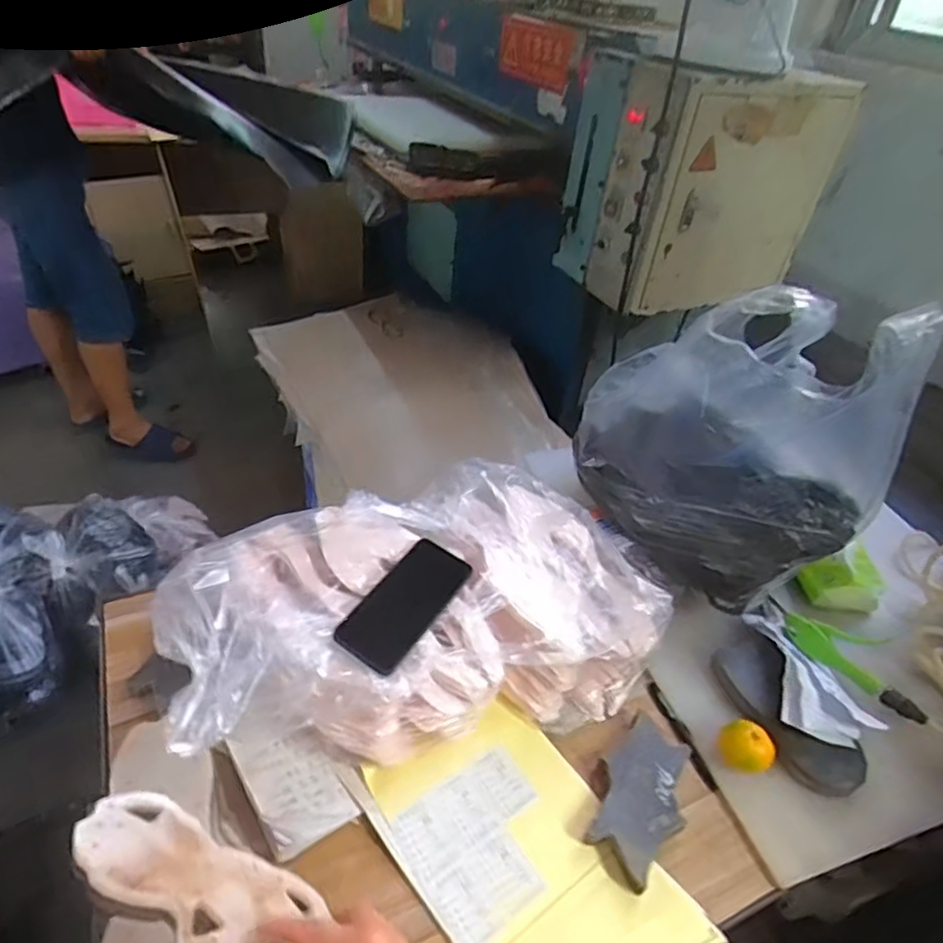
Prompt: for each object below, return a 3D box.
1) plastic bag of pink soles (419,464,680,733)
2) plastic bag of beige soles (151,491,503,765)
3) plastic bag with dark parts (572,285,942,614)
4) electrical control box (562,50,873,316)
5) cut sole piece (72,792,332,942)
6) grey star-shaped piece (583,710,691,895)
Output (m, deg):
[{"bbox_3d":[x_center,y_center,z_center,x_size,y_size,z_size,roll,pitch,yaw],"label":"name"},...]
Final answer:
[{"bbox_3d":[0.079,0.138,0.813,0.237,0.154,0.329,-13,44,-22],"label":"plastic bag of pink soles"},{"bbox_3d":[-0.149,0.178,0.707,0.339,0.166,0.272,-5,42,-14],"label":"plastic bag of beige soles"},{"bbox_3d":[0.321,-0.056,0.791,0.194,0.383,0.338,-22,48,-30],"label":"plastic bag with dark parts"},{"bbox_3d":[0.469,-0.592,1.331,0.459,0.455,0.287,-2,41,-10],"label":"electrical control box"},{"bbox_3d":[-0.180,0.298,0.441,0.233,0.018,0.097,20,7,27],"label":"cut sole piece"},{"bbox_3d":[0.184,0.344,0.677,0.093,0.020,0.164,33,47,28],"label":"grey star-shaped piece"}]

